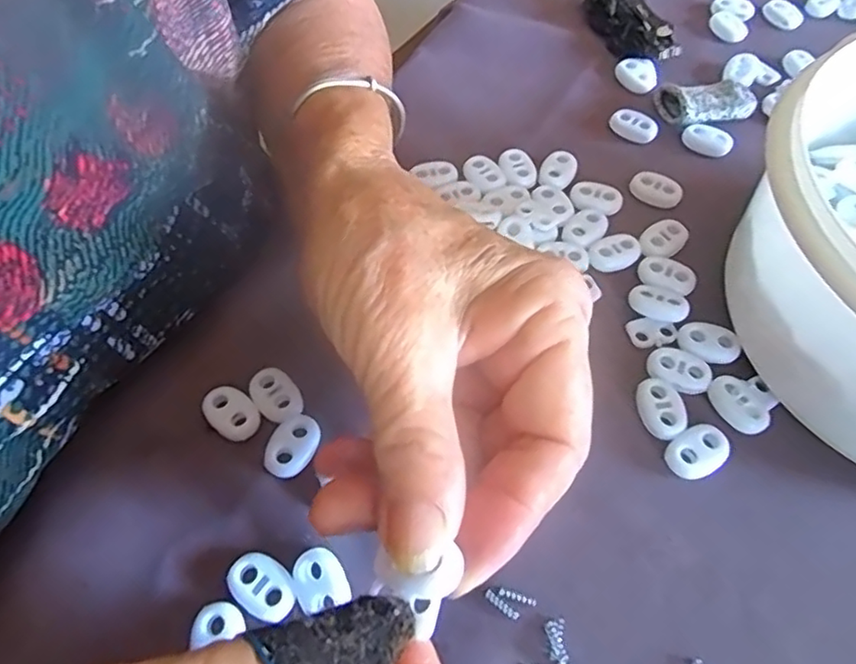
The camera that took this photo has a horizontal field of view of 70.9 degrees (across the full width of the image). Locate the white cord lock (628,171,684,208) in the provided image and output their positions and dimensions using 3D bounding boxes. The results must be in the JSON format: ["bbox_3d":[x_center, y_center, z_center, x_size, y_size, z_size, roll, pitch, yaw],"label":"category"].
[{"bbox_3d":[0.101,-0.063,0.266,0.022,0.005,0.013,24,62,13],"label":"white cord lock"}]

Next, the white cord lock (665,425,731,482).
[{"bbox_3d":[0.091,0.041,0.204,0.021,0.005,0.015,-29,64,-16],"label":"white cord lock"}]

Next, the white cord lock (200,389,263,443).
[{"bbox_3d":[-0.070,0.028,0.213,0.021,0.004,0.015,39,67,20],"label":"white cord lock"}]

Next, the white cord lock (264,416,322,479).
[{"bbox_3d":[-0.046,0.039,0.206,0.015,0.005,0.022,17,61,9],"label":"white cord lock"}]

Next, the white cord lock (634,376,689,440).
[{"bbox_3d":[0.082,0.026,0.211,0.015,0.004,0.022,-9,60,-6],"label":"white cord lock"}]

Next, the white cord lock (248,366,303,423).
[{"bbox_3d":[-0.055,0.022,0.216,0.014,0.004,0.021,-36,66,-20],"label":"white cord lock"}]

